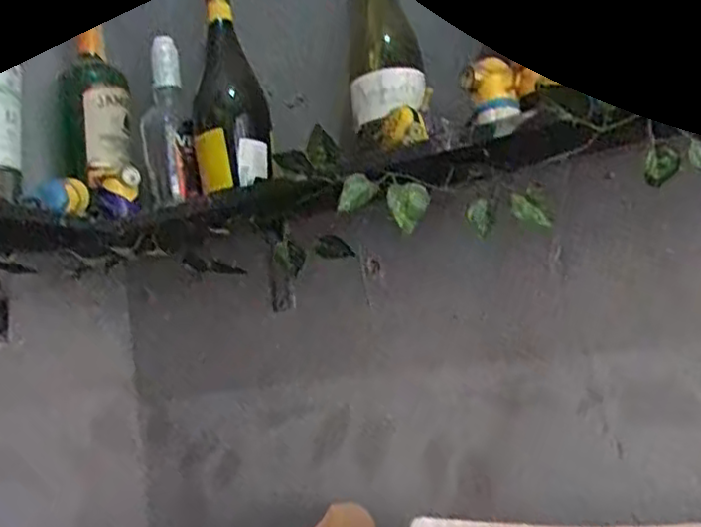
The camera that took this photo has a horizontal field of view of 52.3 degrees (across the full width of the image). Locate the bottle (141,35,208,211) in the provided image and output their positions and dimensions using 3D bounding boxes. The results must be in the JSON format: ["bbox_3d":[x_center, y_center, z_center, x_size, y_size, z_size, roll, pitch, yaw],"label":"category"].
[{"bbox_3d":[-0.212,-0.172,0.830,0.058,0.198,0.070,-5,-6,-15],"label":"bottle"}]

